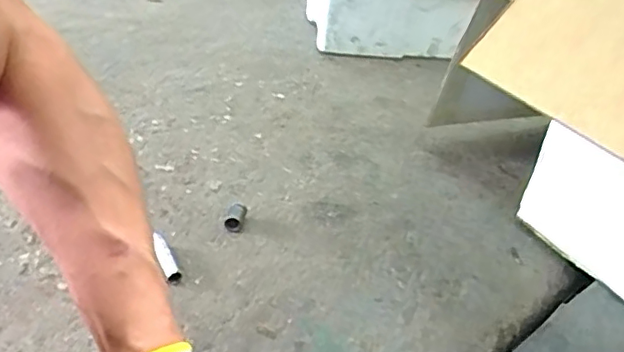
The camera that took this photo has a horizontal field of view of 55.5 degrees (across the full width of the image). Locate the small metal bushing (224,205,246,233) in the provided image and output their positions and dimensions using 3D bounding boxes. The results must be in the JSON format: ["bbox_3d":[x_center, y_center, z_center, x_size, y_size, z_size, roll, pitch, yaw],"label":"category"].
[{"bbox_3d":[-0.107,0.061,0.841,0.024,0.024,0.044,10,31,7],"label":"small metal bushing"}]

